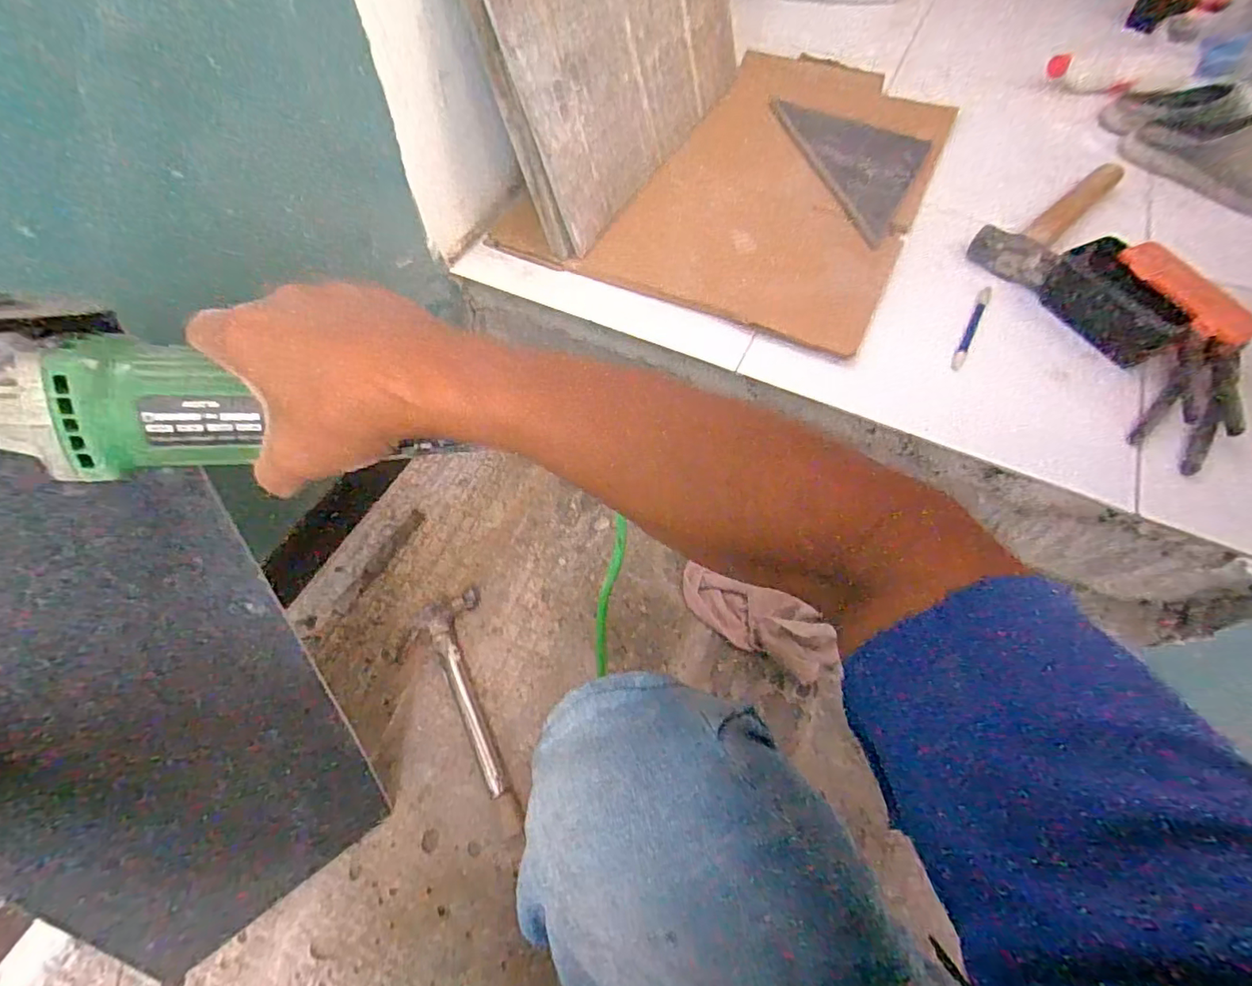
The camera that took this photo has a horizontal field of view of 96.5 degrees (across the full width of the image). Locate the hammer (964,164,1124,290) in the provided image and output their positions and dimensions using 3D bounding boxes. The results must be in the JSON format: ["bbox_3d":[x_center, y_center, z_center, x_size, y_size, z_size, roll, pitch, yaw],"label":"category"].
[{"bbox_3d":[0.555,-0.368,0.734,0.098,0.042,0.276,37,66,20],"label":"hammer"}]

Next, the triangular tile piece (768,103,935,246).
[{"bbox_3d":[0.337,-0.484,0.799,0.134,0.014,0.333,-19,61,5],"label":"triangular tile piece"}]

